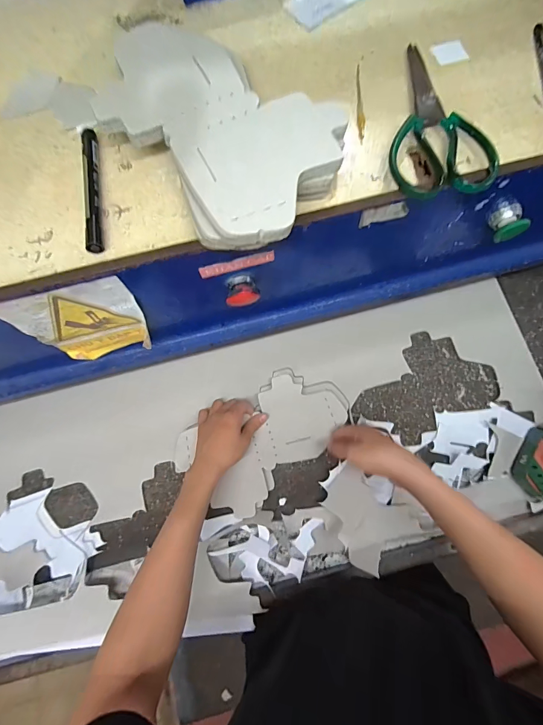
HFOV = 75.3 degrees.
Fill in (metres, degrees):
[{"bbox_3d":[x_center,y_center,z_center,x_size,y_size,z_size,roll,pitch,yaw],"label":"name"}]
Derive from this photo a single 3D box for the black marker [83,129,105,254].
[{"bbox_3d":[-0.181,-0.174,0.356,0.013,0.013,0.142,-10,75,-1],"label":"black marker"}]

